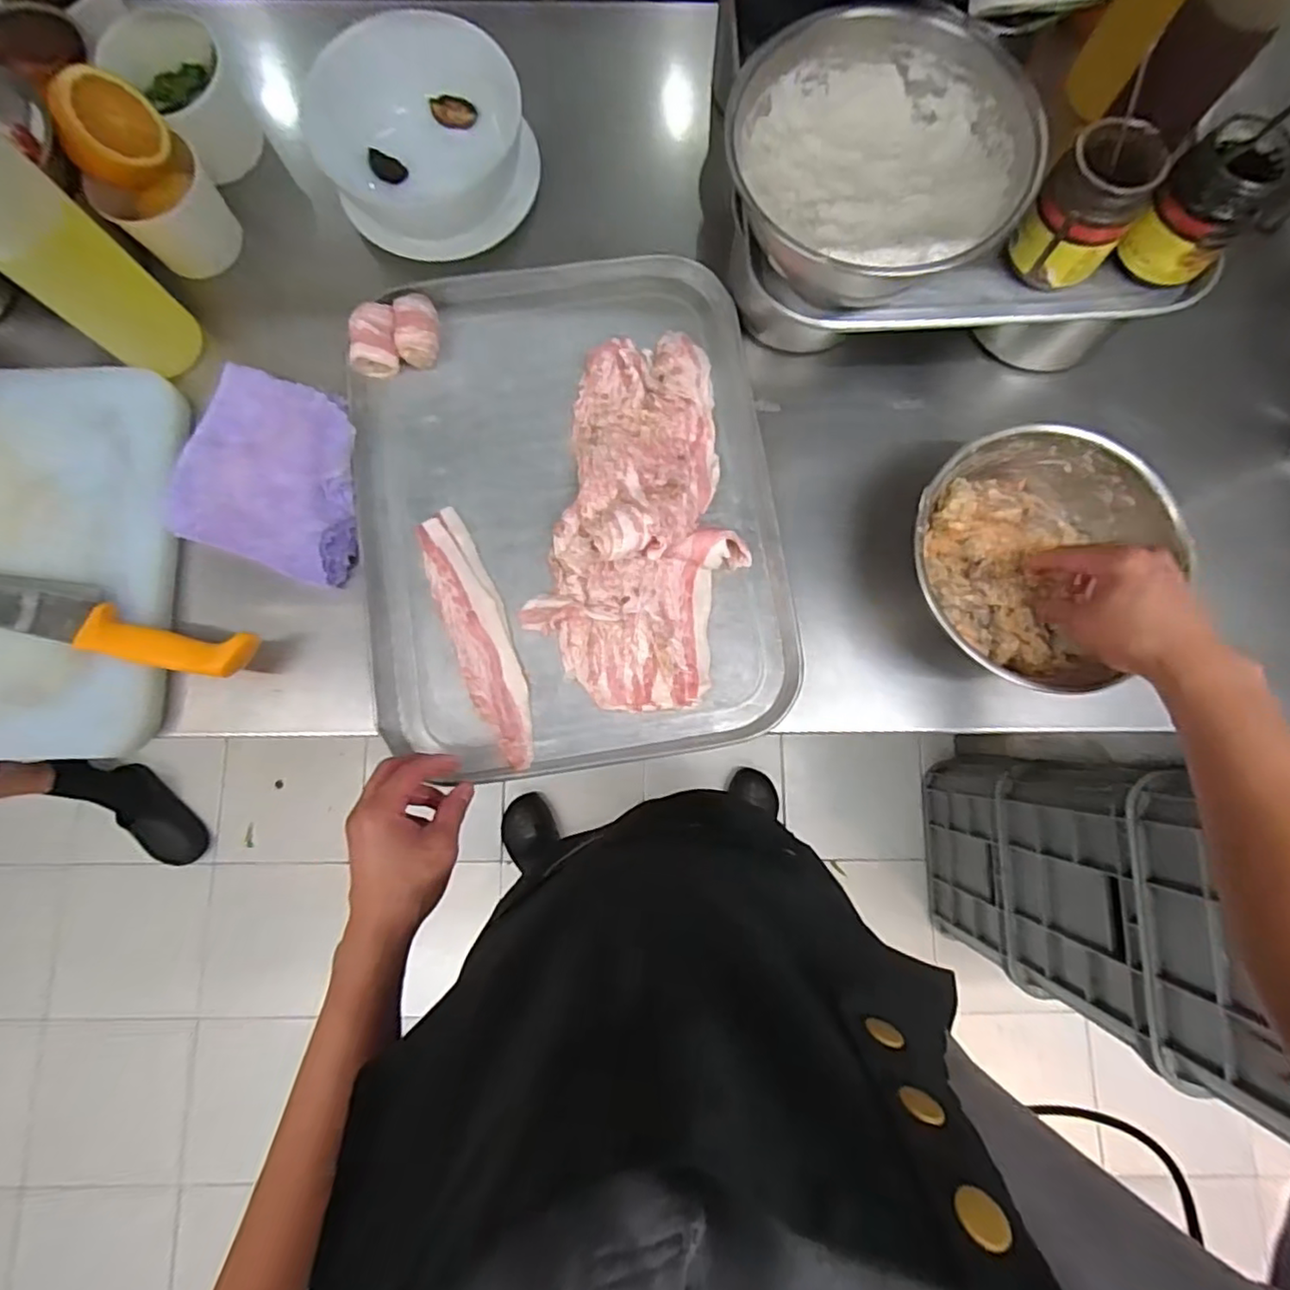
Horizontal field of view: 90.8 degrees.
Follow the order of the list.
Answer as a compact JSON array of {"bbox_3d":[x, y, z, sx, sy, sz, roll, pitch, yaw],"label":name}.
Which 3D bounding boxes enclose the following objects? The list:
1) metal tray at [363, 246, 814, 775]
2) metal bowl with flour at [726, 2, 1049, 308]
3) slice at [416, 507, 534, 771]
[{"bbox_3d":[-0.067,-0.125,0.555,0.357,0.043,0.455,-7,81,-2],"label":"metal tray"},{"bbox_3d":[0.162,-0.336,0.442,0.164,0.089,0.180,0,81,-1],"label":"metal bowl with flour"},{"bbox_3d":[-0.140,-0.007,0.546,0.050,0.007,0.228,-20,82,-3],"label":"slice"}]

